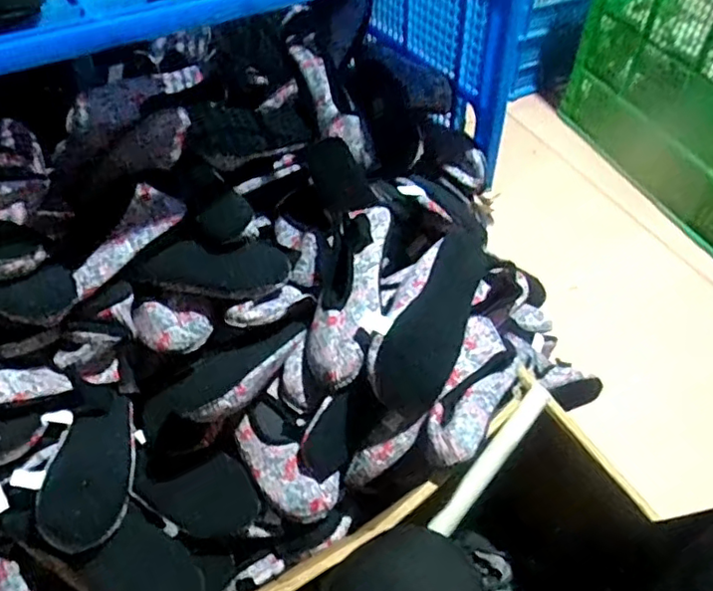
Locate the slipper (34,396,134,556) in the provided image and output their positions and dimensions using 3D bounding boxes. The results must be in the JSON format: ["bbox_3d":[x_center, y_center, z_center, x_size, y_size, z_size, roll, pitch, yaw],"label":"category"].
[{"bbox_3d":[-0.306,0.196,0.700,0.091,0.050,0.184,-7,49,-7],"label":"slipper"}]

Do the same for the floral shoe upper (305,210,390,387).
[{"bbox_3d":[-0.006,-0.008,0.757,0.089,0.064,0.252,5,48,4],"label":"floral shoe upper"}]

